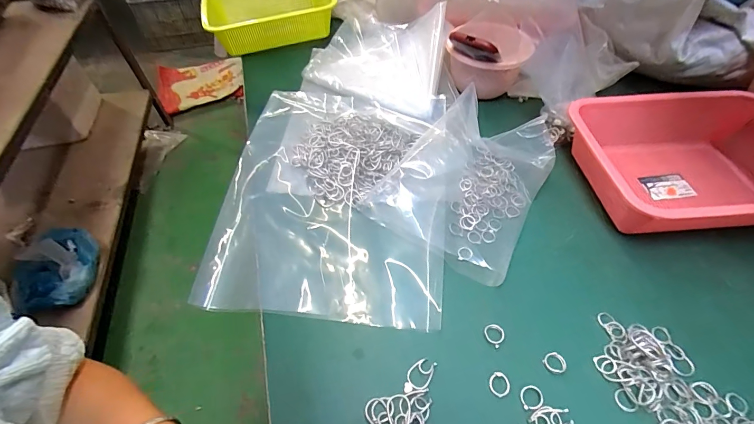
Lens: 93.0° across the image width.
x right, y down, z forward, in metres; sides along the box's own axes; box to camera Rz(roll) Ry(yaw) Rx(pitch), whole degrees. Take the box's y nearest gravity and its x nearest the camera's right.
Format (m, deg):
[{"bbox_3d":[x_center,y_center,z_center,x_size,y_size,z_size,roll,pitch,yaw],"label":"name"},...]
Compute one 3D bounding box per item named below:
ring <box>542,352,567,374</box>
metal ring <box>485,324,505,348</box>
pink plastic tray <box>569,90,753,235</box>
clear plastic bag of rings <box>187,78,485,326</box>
[{"bbox_3d":[0.185,0.155,0.369,0.023,0.006,0.020,-24,55,-18],"label":"ring"},{"bbox_3d":[0.127,0.132,0.387,0.021,0.004,0.022,0,51,0],"label":"metal ring"},{"bbox_3d":[0.452,-0.067,0.495,0.317,0.080,0.215,-3,51,-3],"label":"pink plastic tray"},{"bbox_3d":[-0.038,-0.043,0.497,0.325,0.041,0.373,7,52,6],"label":"clear plastic bag of rings"}]

